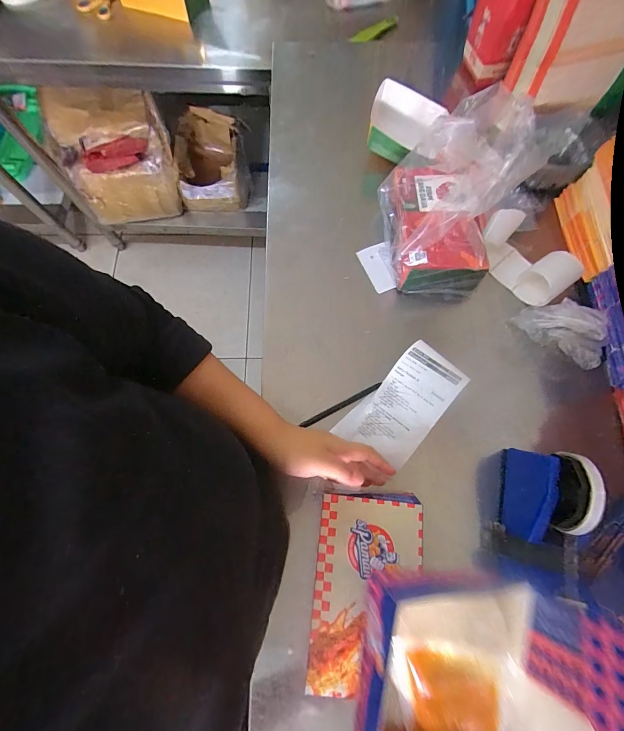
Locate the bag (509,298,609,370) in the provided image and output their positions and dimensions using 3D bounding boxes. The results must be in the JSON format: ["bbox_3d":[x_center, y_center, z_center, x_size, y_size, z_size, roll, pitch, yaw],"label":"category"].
[{"bbox_3d":[0.339,-0.047,0.443,0.119,0.076,0.051,37,76,11],"label":"bag"}]

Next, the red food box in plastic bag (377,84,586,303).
[{"bbox_3d":[0.169,-0.208,0.442,0.139,0.183,0.173,3,73,1],"label":"red food box in plastic bag"}]

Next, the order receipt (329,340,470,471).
[{"bbox_3d":[0.113,0.046,0.416,0.086,0.022,0.157,42,101,30],"label":"order receipt"}]

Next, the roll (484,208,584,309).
[{"bbox_3d":[0.316,-0.160,0.488,0.090,0.047,0.143,-34,76,-10],"label":"roll"}]

